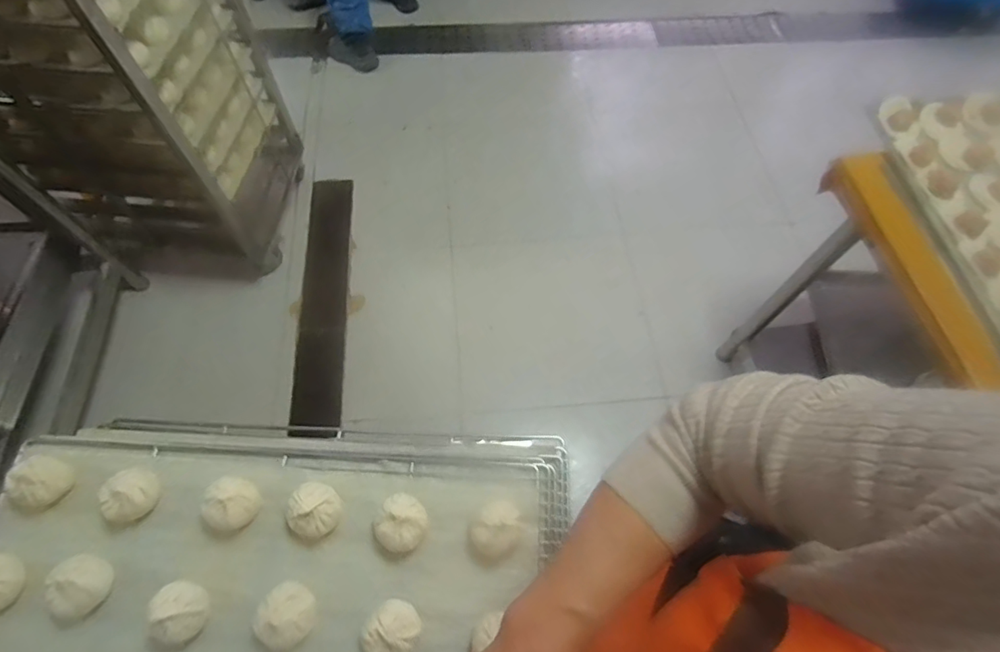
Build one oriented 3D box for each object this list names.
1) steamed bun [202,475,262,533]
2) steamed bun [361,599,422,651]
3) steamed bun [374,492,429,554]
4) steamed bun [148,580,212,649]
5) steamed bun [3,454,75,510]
[{"bbox_3d":[-0.288,0.191,0.549,0.051,0.041,0.055,1,63,-1],"label":"steamed bun"},{"bbox_3d":[-0.107,0.303,0.503,0.057,0.032,0.053,1,63,-1],"label":"steamed bun"},{"bbox_3d":[-0.106,0.212,0.548,0.055,0.028,0.055,1,64,-2],"label":"steamed bun"},{"bbox_3d":[-0.320,0.284,0.511,0.047,0.039,0.061,-6,63,-5],"label":"steamed bun"},{"bbox_3d":[-0.504,0.170,0.557,0.052,0.049,0.054,1,63,-1],"label":"steamed bun"}]

